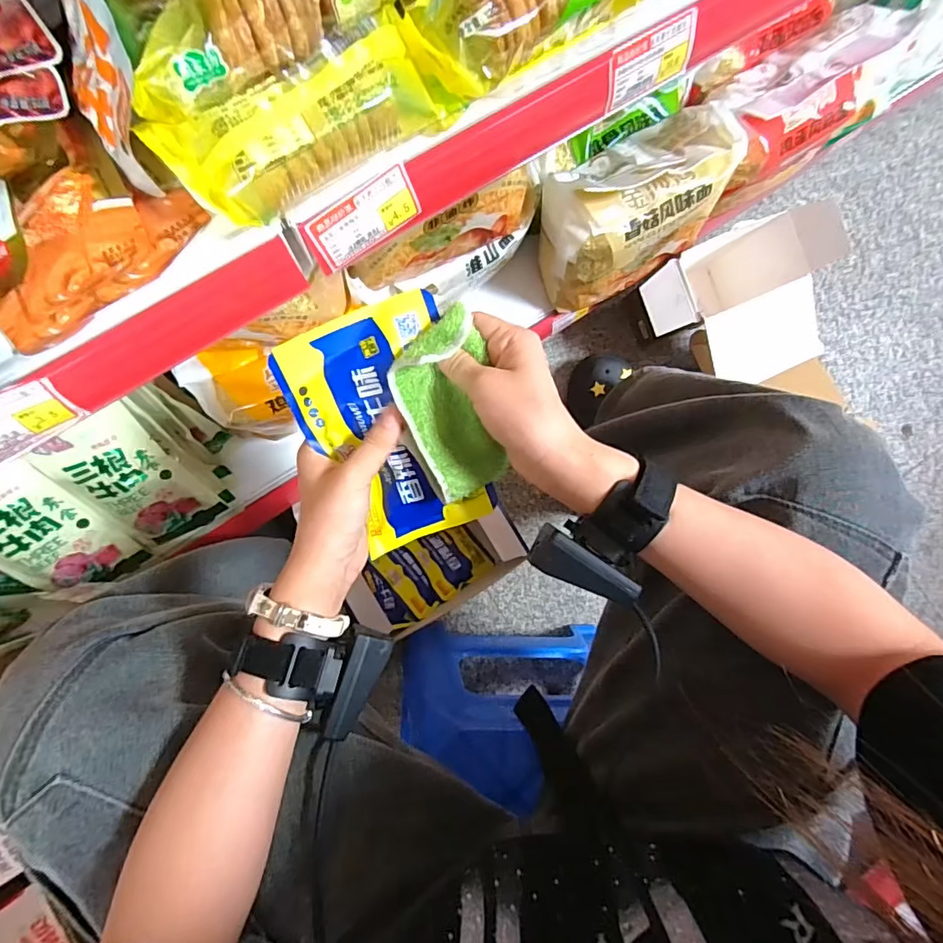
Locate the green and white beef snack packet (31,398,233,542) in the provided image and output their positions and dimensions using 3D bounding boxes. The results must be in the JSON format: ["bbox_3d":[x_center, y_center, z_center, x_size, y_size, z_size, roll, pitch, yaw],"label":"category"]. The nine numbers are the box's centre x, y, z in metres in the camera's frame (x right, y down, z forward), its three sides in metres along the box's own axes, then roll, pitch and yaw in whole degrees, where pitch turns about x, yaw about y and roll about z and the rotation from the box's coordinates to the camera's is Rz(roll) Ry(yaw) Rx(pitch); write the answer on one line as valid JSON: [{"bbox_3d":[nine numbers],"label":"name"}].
[{"bbox_3d":[-0.373,0.013,0.561,0.098,0.180,0.023,-28,46,-6],"label":"green and white beef snack packet"}]

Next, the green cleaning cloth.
[{"bbox_3d":[-0.011,-0.038,0.326,0.059,0.033,0.115,-33,108,-34],"label":"green cleaning cloth"}]

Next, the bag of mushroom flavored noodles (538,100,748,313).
[{"bbox_3d":[0.191,-0.316,0.602,0.198,0.170,0.130,-28,88,-6],"label":"bag of mushroom flavored noodles"}]

